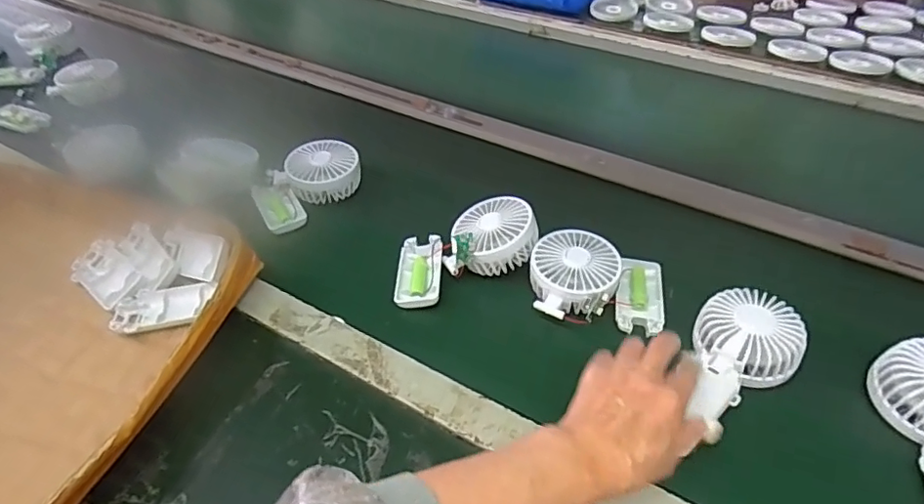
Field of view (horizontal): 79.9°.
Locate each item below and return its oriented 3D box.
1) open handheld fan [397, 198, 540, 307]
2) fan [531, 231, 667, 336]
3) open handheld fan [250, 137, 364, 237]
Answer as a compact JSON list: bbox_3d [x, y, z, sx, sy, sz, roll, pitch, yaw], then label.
[{"bbox_3d":[-0.002,-0.008,0.575,0.151,0.052,0.084,-14,45,-15],"label":"open handheld fan"},{"bbox_3d":[0.135,0.029,0.548,0.129,0.037,0.100,11,44,11],"label":"fan"},{"bbox_3d":[-0.191,-0.085,0.666,0.078,0.048,0.138,30,50,28],"label":"open handheld fan"}]

